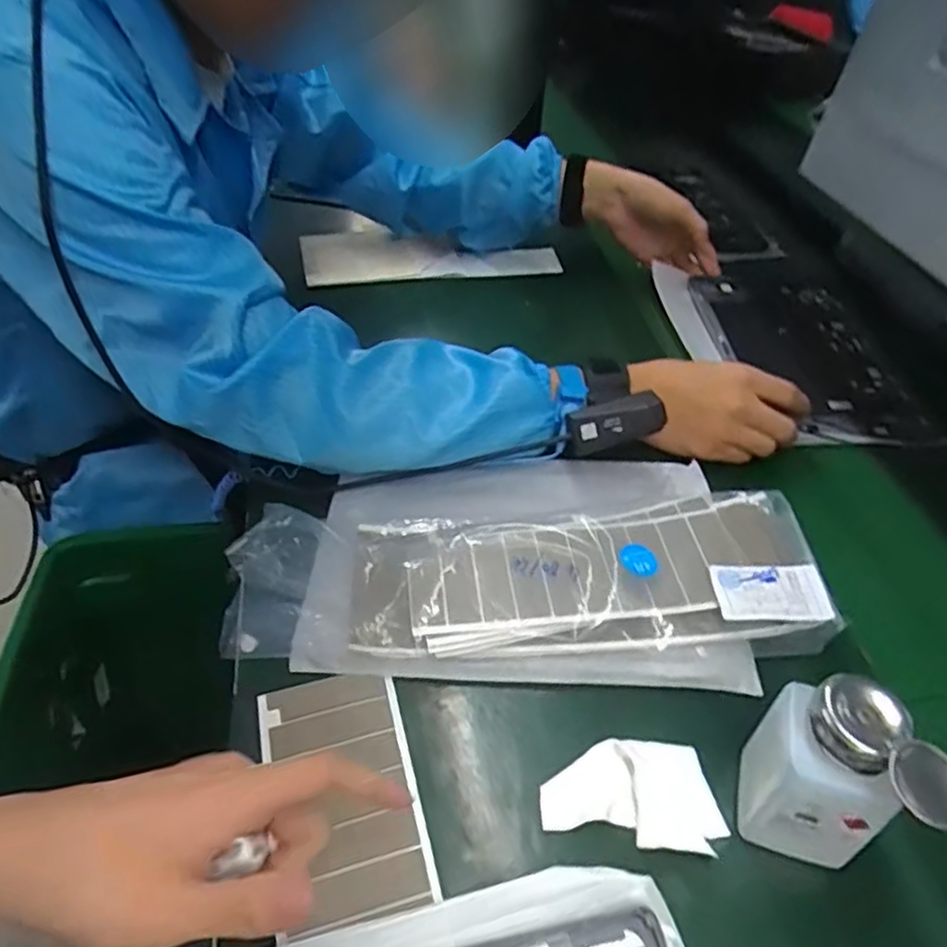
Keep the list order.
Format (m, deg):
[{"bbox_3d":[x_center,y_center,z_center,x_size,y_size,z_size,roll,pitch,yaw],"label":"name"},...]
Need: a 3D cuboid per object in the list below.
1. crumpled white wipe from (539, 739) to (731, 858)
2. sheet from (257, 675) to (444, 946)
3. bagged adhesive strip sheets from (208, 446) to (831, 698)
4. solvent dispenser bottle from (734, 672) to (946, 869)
[{"bbox_3d":[0.085,0.169,0.376,0.093,0.005,0.054,5,45,4],"label":"crumpled white wipe"},{"bbox_3d":[-0.071,0.169,0.379,0.077,0.006,0.130,-13,46,-11],"label":"sheet"},{"bbox_3d":[0.034,0.048,0.475,0.370,0.042,0.199,-2,45,-3],"label":"bagged adhesive strip sheets"},{"bbox_3d":[0.172,0.145,0.333,0.071,0.102,0.052,19,47,18],"label":"solvent dispenser bottle"}]

